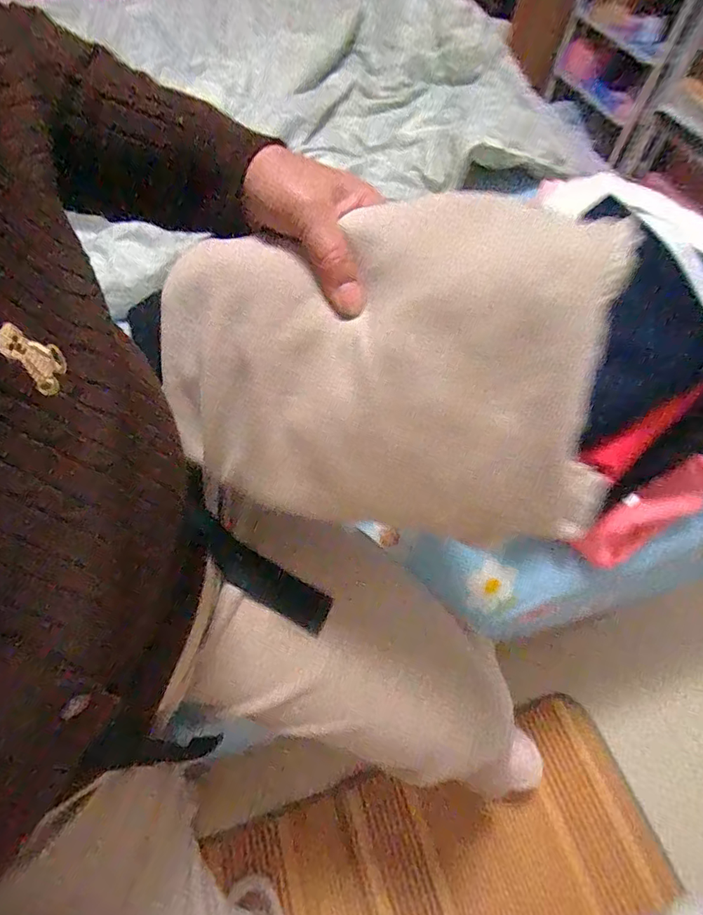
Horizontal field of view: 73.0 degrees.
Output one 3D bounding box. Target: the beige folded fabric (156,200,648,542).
[{"bbox_3d":[0.002,-0.046,0.279,0.257,0.175,0.026,5,17,20],"label":"beige folded fabric"}]

